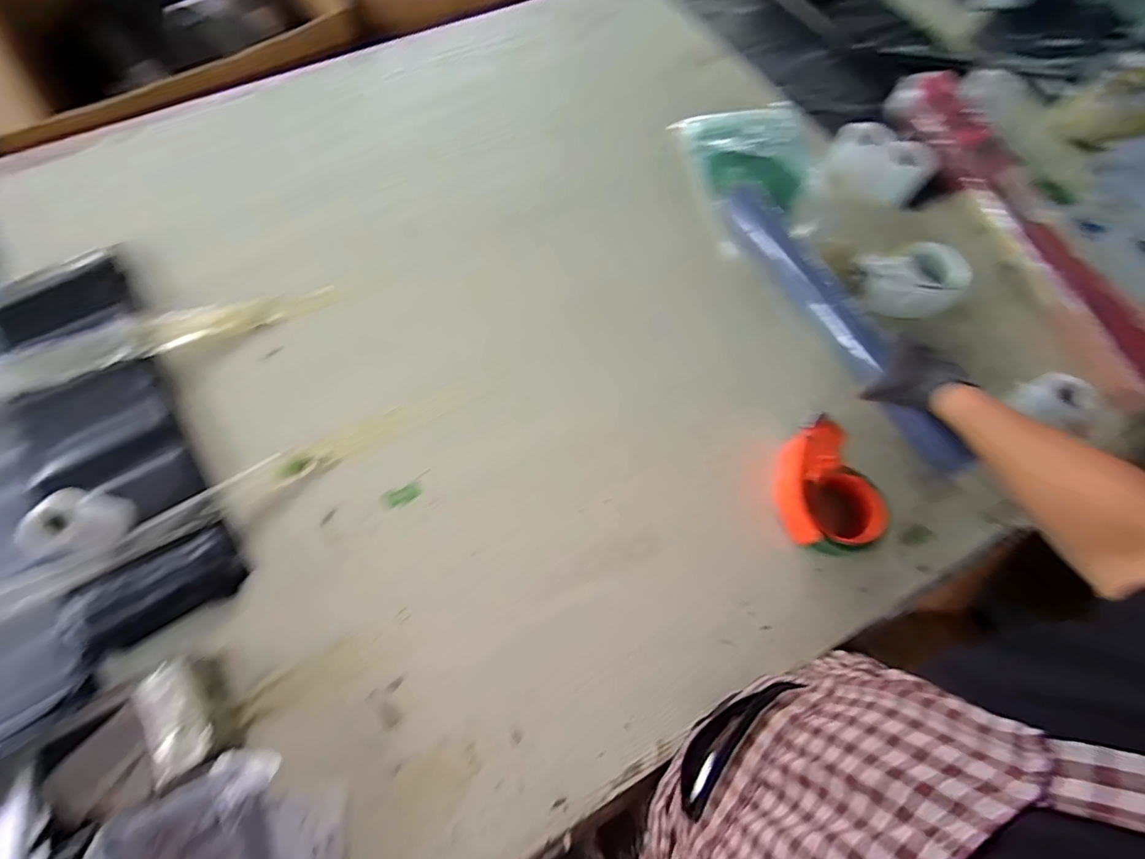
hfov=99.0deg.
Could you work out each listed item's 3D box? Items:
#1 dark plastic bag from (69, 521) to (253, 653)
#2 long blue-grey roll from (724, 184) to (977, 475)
[{"bbox_3d":[-0.450,0.171,0.538,0.157,0.022,0.082,-30,72,-13],"label":"dark plastic bag"},{"bbox_3d":[0.340,-0.147,0.627,0.049,0.055,0.462,-25,73,-11],"label":"long blue-grey roll"}]

